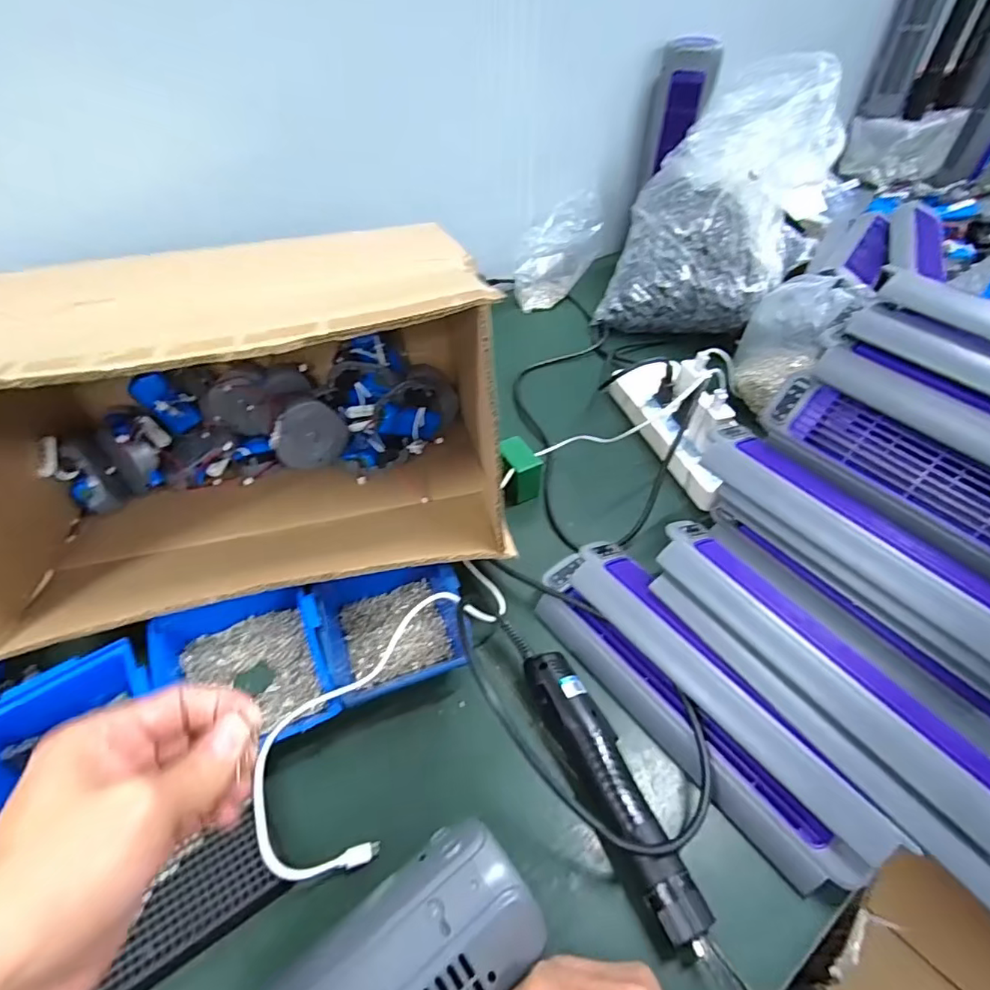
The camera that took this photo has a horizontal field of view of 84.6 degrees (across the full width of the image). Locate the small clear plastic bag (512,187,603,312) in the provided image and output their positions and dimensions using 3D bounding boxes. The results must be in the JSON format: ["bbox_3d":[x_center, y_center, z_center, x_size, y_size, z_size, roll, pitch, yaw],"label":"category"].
[{"bbox_3d":[0.107,-0.407,0.892,0.074,0.120,0.218,25,52,21],"label":"small clear plastic bag"}]

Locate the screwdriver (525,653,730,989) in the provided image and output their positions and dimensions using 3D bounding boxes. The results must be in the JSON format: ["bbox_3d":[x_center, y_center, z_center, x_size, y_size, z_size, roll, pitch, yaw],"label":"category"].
[{"bbox_3d":[0.089,0.215,0.381,0.043,0.040,0.228,-19,50,-16],"label":"screwdriver"}]

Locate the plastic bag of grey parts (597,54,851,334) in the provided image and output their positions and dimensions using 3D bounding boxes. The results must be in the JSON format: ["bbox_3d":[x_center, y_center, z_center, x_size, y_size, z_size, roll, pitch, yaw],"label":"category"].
[{"bbox_3d":[0.301,-0.390,0.740,0.241,0.284,0.195,18,50,16],"label":"plastic bag of grey parts"}]

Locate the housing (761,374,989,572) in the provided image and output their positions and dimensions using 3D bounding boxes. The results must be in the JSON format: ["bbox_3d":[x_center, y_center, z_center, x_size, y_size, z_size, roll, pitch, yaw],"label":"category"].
[{"bbox_3d":[0.350,0.004,0.403,0.045,0.074,0.301,-6,40,-45],"label":"housing"}]

